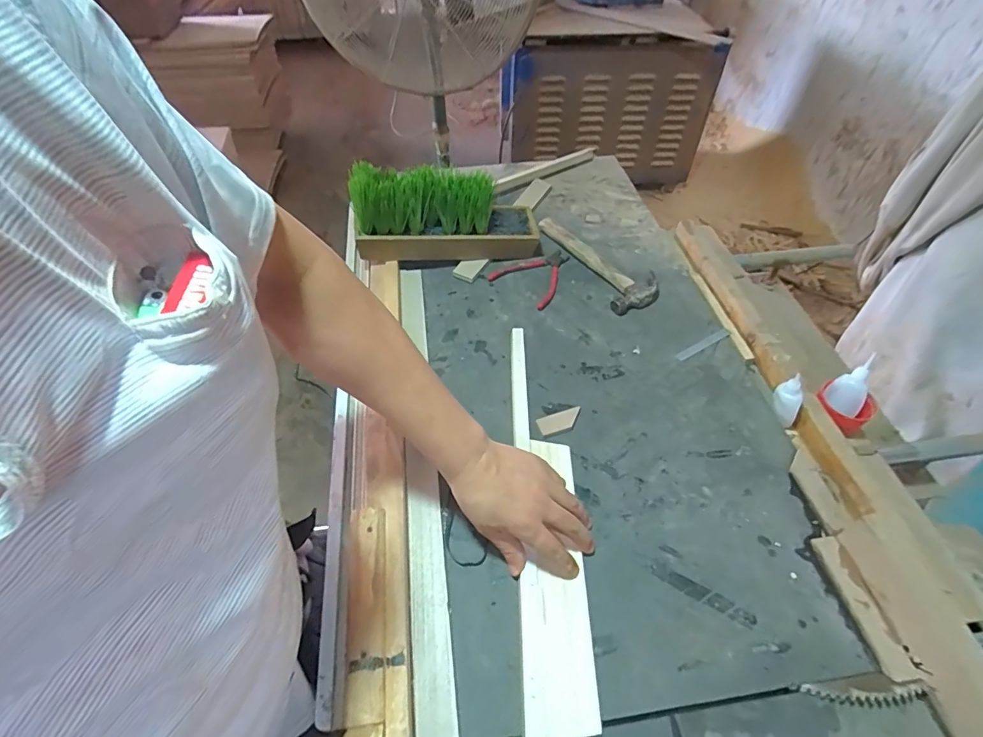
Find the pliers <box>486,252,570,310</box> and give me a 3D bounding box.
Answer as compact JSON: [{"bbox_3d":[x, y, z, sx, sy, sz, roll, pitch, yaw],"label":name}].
[{"bbox_3d":[0.063,-0.169,0.848,0.120,0.014,0.155,13,53,17],"label":"pliers"}]

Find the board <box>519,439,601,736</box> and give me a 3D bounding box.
[{"bbox_3d":[0.068,0.215,0.517,0.071,0.016,0.306,4,50,1],"label":"board"}]

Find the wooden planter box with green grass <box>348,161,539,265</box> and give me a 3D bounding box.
[{"bbox_3d":[-0.072,-0.249,0.809,0.295,0.188,0.069,-15,50,-6],"label":"wooden planter box with green grass"}]

